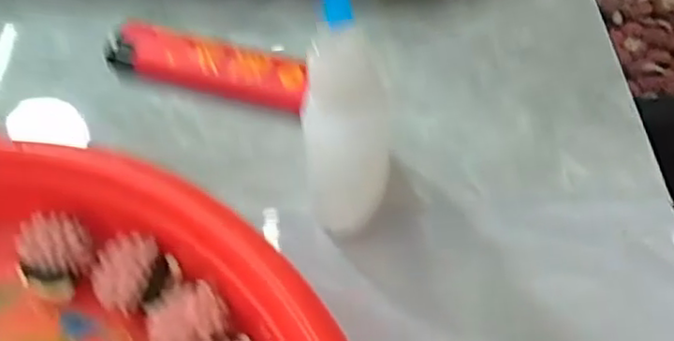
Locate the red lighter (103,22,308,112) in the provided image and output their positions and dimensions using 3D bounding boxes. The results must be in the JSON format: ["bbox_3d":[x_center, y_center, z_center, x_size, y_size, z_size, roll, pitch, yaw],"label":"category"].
[{"bbox_3d":[-0.044,-0.036,0.220,0.072,0.012,0.018,15,59,14],"label":"red lighter"}]

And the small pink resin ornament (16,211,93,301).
[{"bbox_3d":[-0.078,0.024,0.178,0.019,0.018,0.019,-1,57,1],"label":"small pink resin ornament"}]

